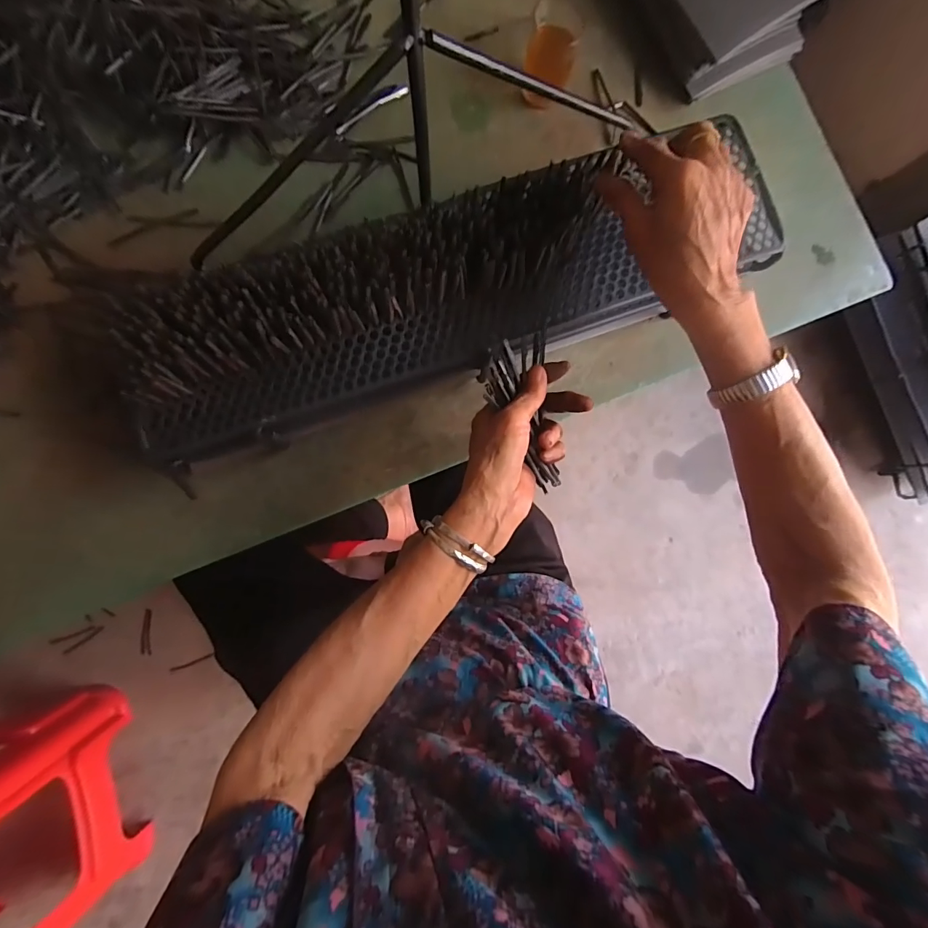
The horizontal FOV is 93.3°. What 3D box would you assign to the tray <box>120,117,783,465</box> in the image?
[{"bbox_3d":[0.003,-0.156,0.400,0.596,0.080,0.133,-20,87,-5],"label":"tray"}]

